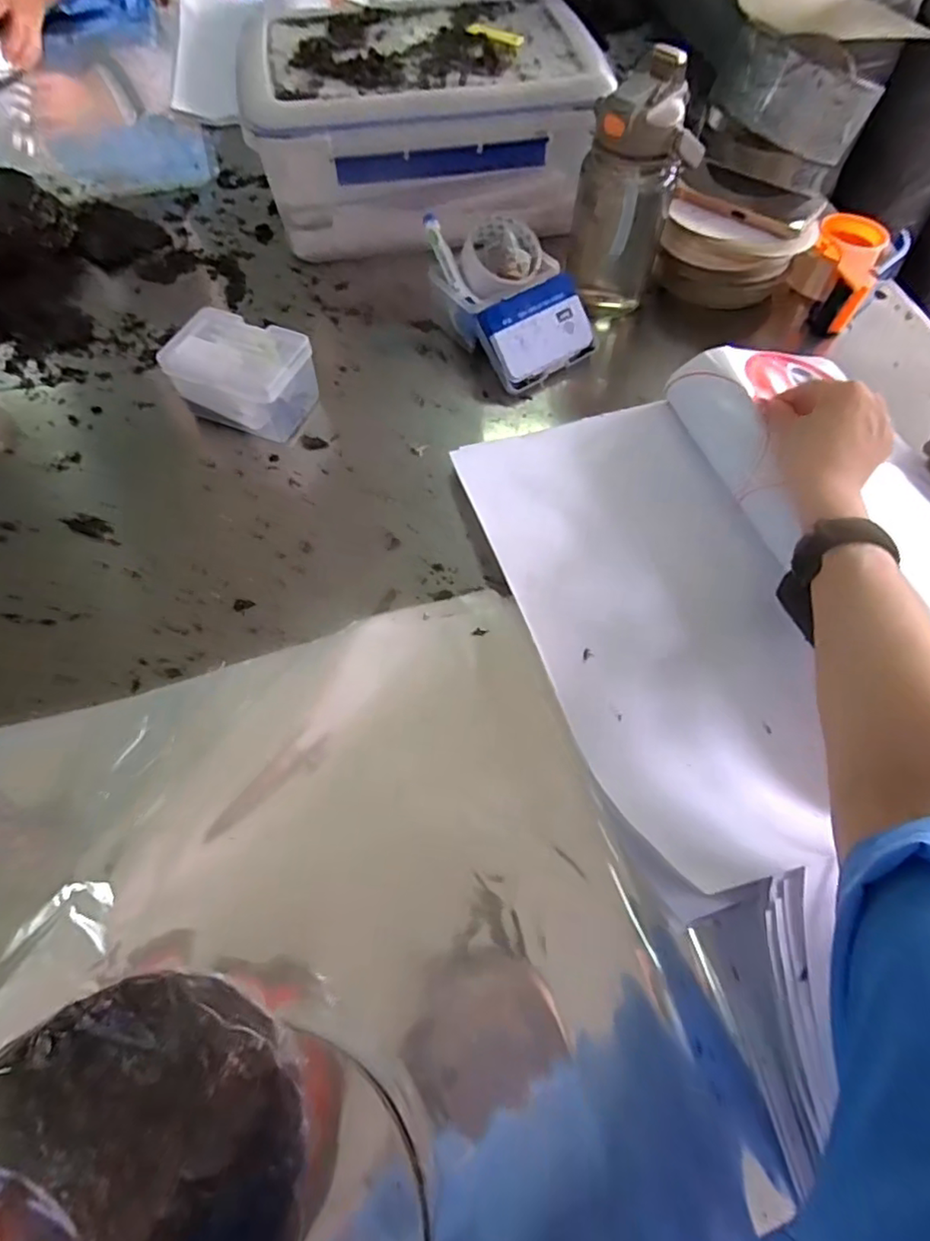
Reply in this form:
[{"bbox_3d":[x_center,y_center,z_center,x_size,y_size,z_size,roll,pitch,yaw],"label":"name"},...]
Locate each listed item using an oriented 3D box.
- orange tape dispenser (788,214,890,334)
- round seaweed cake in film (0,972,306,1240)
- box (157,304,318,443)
[{"bbox_3d":[0.436,-0.413,0.691,0.089,0.057,0.143,26,65,13],"label":"orange tape dispenser"},{"bbox_3d":[-0.150,0.258,0.273,0.151,0.044,0.160,0,60,-1],"label":"round seaweed cake in film"},{"bbox_3d":[-0.223,-0.246,0.597,0.126,0.076,0.092,21,64,10],"label":"box"}]

